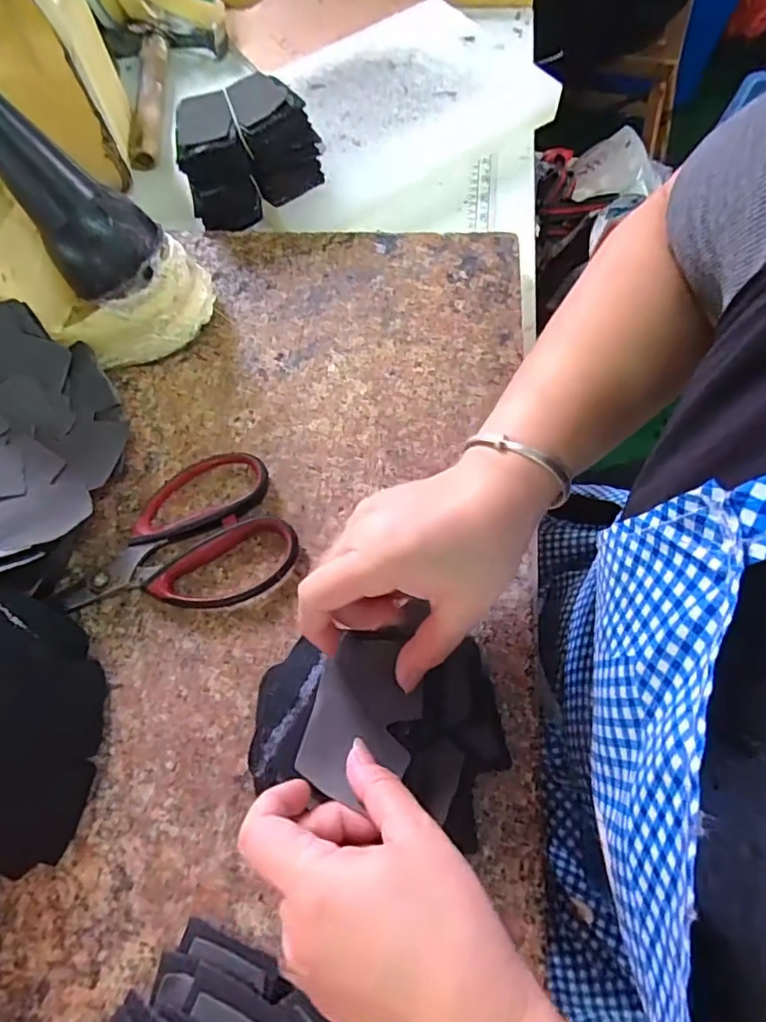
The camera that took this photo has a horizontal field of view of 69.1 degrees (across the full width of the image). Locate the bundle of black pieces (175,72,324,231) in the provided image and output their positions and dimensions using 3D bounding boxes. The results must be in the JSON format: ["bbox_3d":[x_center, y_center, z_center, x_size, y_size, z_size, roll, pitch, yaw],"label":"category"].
[{"bbox_3d":[-0.114,-0.293,0.455,0.106,0.068,0.073,-29,68,-9],"label":"bundle of black pieces"}]

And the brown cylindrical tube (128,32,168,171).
[{"bbox_3d":[-0.235,-0.416,0.561,0.027,0.019,0.188,-5,67,1],"label":"brown cylindrical tube"}]

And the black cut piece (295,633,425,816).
[{"bbox_3d":[-0.010,0.105,0.287,0.054,0.006,0.077,14,71,6],"label":"black cut piece"}]

